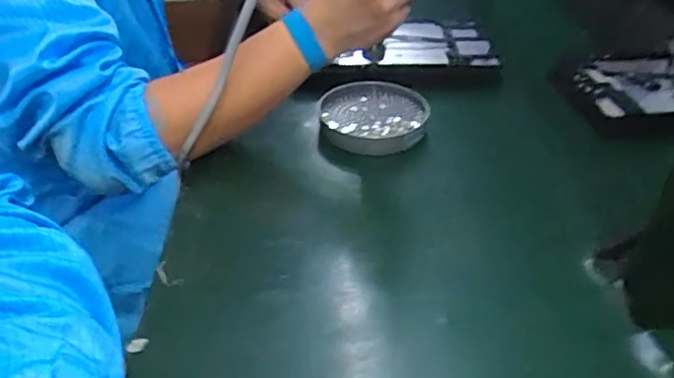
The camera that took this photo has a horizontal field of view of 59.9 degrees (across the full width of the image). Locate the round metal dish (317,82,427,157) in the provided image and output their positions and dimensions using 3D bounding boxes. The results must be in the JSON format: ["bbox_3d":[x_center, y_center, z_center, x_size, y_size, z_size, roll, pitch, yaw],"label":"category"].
[{"bbox_3d":[0.039,-0.079,0.633,0.111,0.020,0.115,-4,38,-5],"label":"round metal dish"}]

